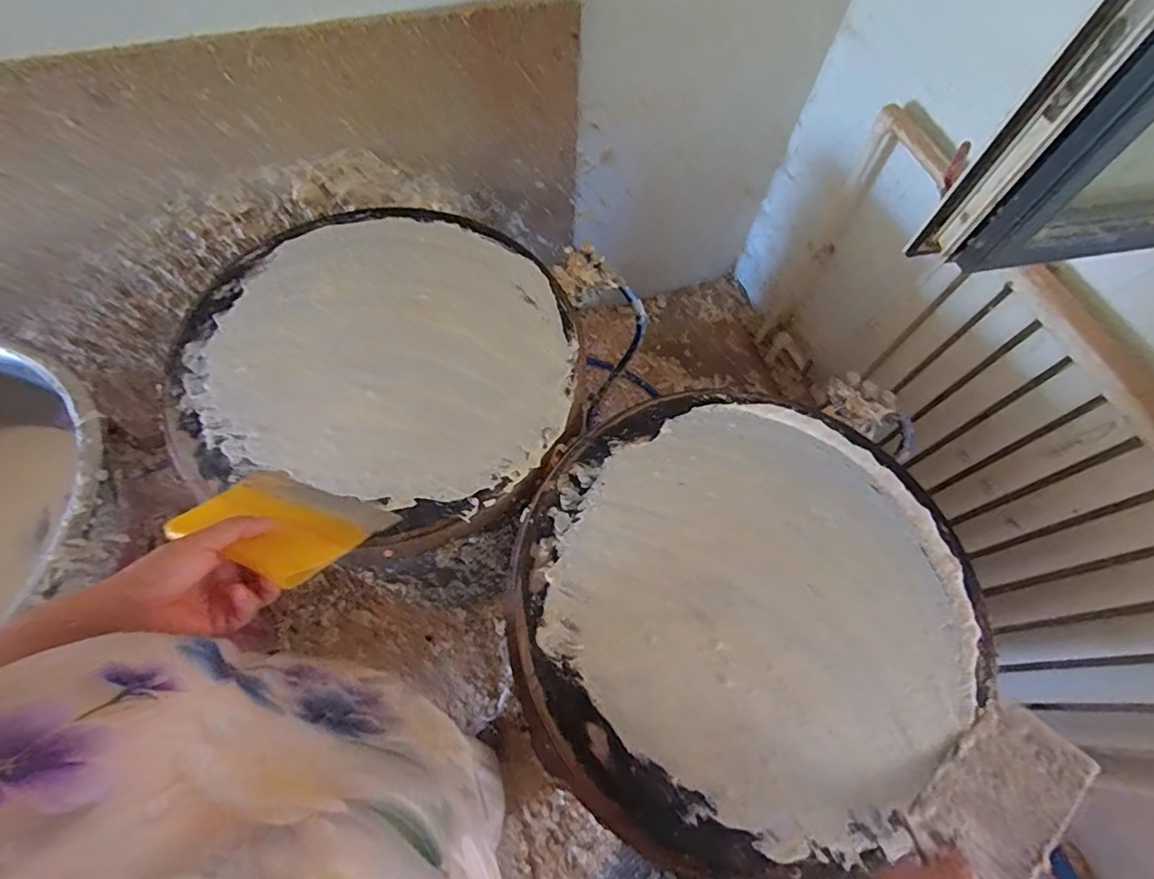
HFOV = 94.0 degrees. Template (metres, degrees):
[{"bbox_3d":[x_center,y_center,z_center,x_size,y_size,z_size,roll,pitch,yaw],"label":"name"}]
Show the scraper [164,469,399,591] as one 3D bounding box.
[{"bbox_3d":[-0.248,0.070,0.460,0.151,0.011,0.113,17,27,12],"label":"scraper"}]

